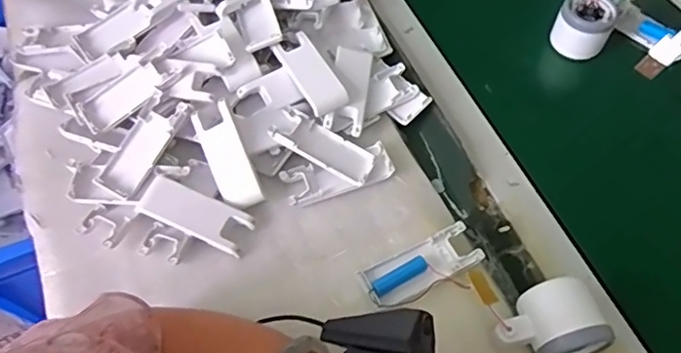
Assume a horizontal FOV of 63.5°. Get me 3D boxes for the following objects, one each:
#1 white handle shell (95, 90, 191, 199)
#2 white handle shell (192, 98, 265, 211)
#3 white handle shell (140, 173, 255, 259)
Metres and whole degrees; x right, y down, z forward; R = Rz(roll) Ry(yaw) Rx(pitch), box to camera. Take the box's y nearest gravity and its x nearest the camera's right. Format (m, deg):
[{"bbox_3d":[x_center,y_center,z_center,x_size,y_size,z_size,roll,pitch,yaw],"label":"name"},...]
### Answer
[{"bbox_3d":[-0.187,-0.030,0.524,0.043,0.013,0.104,31,83,19],"label":"white handle shell"},{"bbox_3d":[-0.106,-0.017,0.523,0.037,0.027,0.100,-24,88,-13],"label":"white handle shell"},{"bbox_3d":[-0.131,0.035,0.500,0.097,0.027,0.039,18,61,13],"label":"white handle shell"}]

